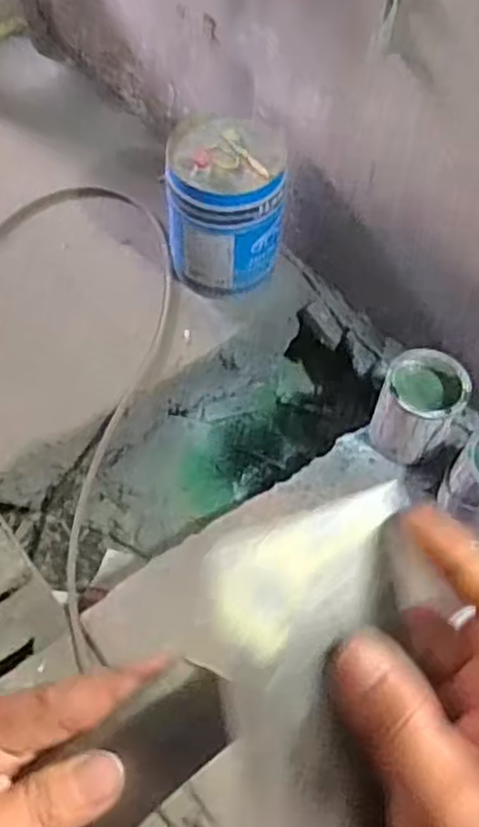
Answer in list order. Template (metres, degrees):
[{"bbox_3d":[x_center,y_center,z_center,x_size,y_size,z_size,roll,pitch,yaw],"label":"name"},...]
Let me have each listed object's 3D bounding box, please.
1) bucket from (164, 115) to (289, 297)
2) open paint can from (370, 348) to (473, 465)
[{"bbox_3d":[-0.033,-0.465,1.729,0.261,0.366,0.254,1,58,-2],"label":"bucket"},{"bbox_3d":[0.376,-0.014,1.542,0.162,0.214,0.180,22,60,11],"label":"open paint can"}]

